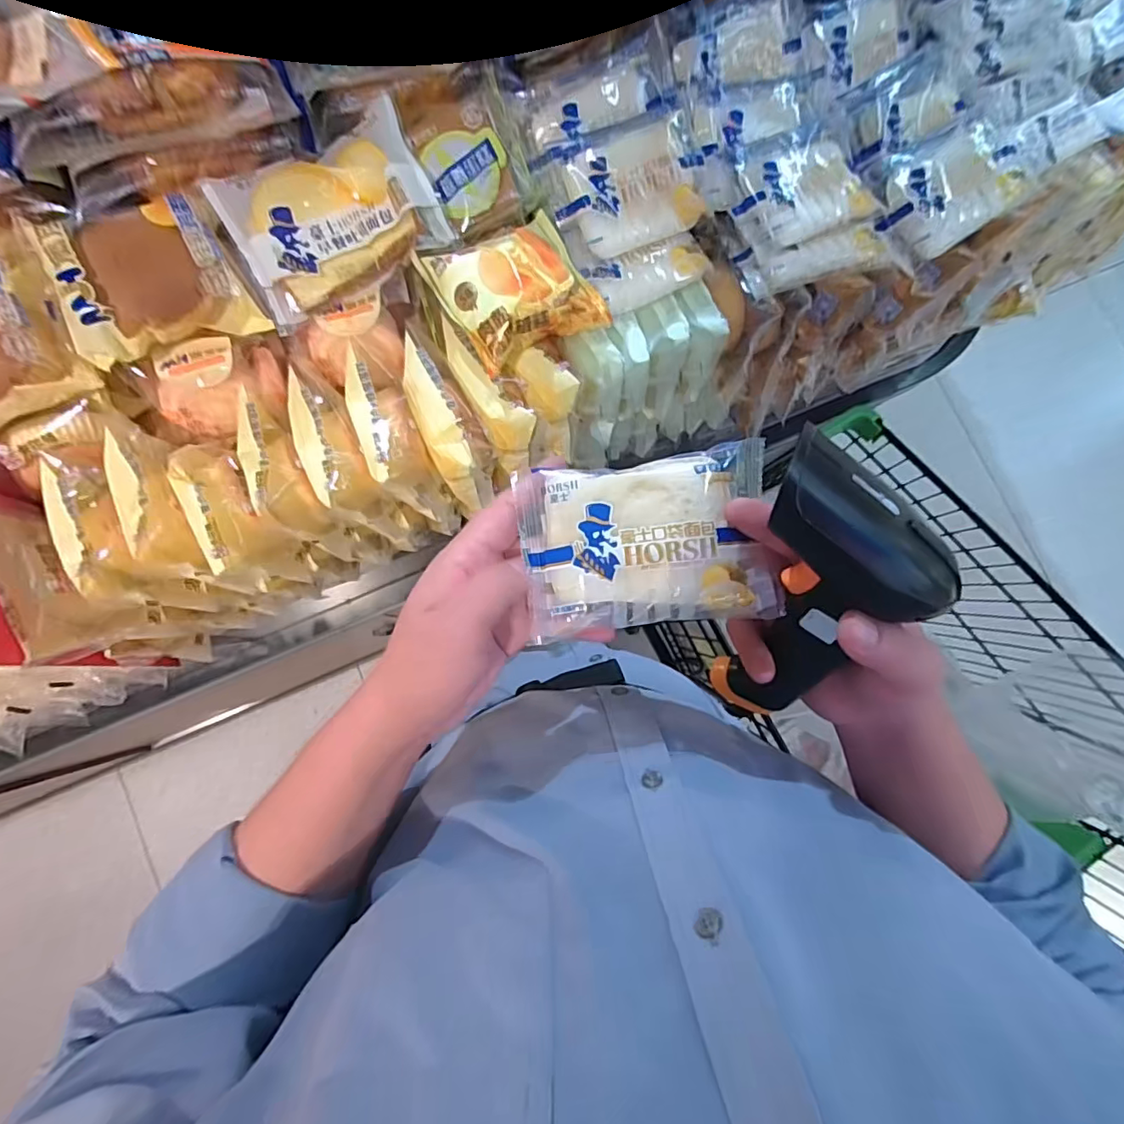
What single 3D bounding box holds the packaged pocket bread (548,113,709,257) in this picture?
[{"bbox_3d":[0.051,-0.277,0.412,0.111,0.021,0.074,-19,113,6],"label":"packaged pocket bread"}]

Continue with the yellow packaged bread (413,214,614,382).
[{"bbox_3d":[-0.032,-0.200,0.393,0.105,0.039,0.098,-32,85,-8],"label":"yellow packaged bread"}]

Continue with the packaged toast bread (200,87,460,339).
[{"bbox_3d":[-0.158,-0.237,0.375,0.137,0.043,0.088,-32,85,-8],"label":"packaged toast bread"}]

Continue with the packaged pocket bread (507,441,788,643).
[{"bbox_3d":[0.045,-0.012,0.280,0.126,0.022,0.087,-6,82,-5],"label":"packaged pocket bread"}]

